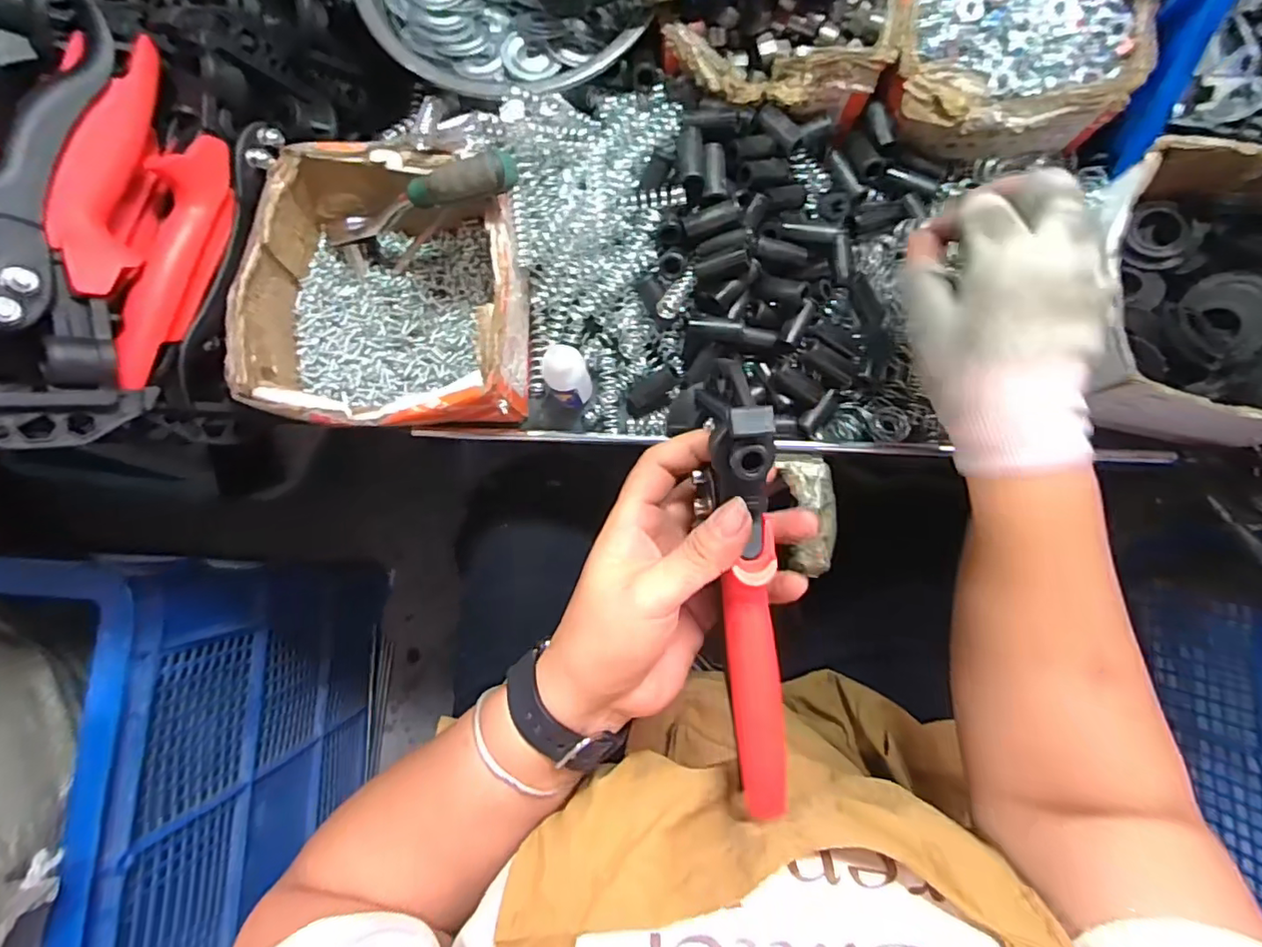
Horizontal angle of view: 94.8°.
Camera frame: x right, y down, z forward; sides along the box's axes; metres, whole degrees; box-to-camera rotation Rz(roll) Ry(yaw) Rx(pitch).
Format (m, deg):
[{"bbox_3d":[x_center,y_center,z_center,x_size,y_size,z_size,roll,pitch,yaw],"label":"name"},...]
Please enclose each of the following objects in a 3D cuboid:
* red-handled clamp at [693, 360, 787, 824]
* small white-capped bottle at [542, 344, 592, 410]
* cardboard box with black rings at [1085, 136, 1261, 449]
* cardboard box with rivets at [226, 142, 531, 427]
[{"bbox_3d":[0.051,0.056,0.263,0.031,0.025,0.204,-7,101,-1],"label":"red-handled clamp"},{"bbox_3d":[-0.038,-0.057,0.355,0.025,0.063,0.022,-23,84,-3],"label":"small white-capped bottle"},{"bbox_3d":[0.337,-0.099,0.338,0.153,0.067,0.155,12,84,1],"label":"cardboard box with black rings"},{"bbox_3d":[-0.140,-0.105,0.348,0.145,0.072,0.160,0,84,0],"label":"cardboard box with rivets"}]

